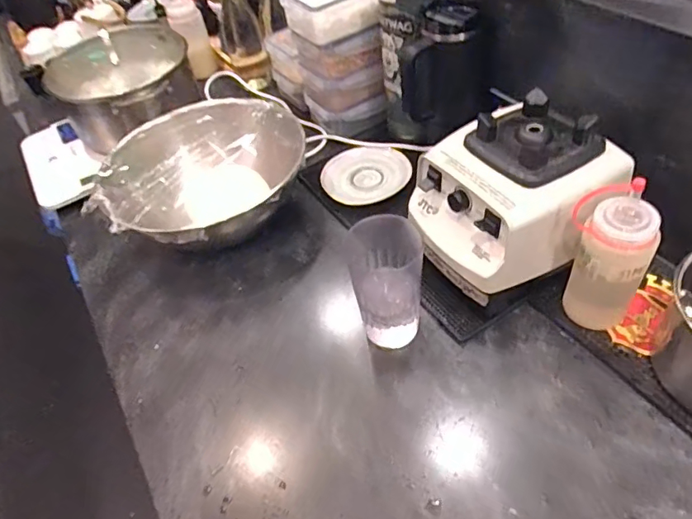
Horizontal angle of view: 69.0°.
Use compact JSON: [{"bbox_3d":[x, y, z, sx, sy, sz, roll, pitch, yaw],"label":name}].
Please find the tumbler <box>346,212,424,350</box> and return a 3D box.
[{"bbox_3d":[0.050,0.030,0.627,0.082,0.164,0.099,-8,47,3],"label":"tumbler"}]

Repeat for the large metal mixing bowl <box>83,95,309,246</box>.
[{"bbox_3d":[-0.229,-0.112,0.829,0.339,0.136,0.278,-19,48,-8],"label":"large metal mixing bowl"}]

